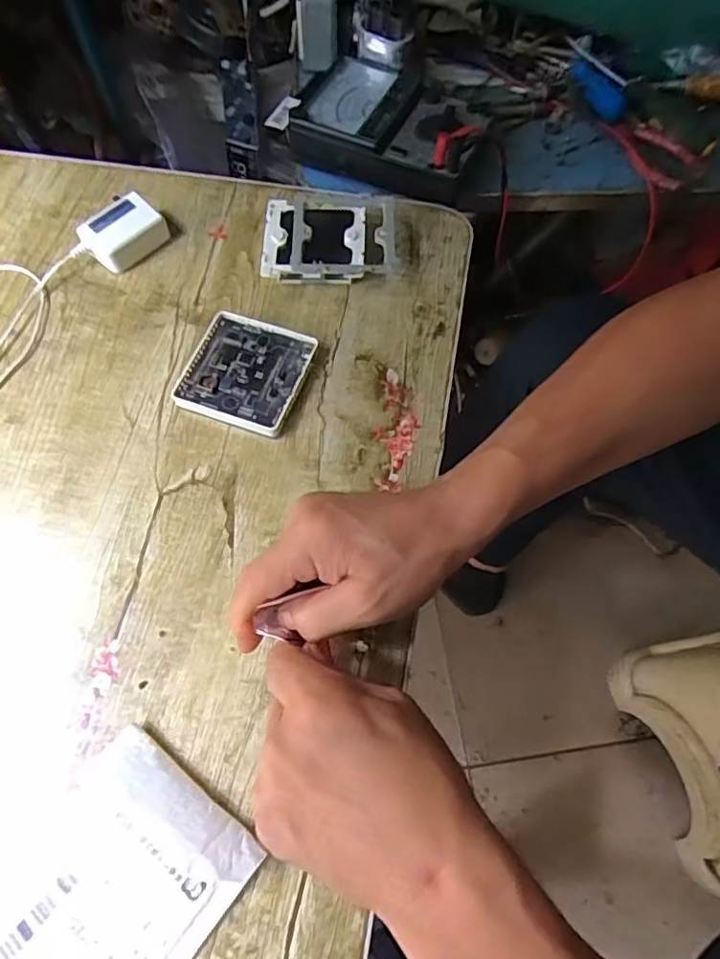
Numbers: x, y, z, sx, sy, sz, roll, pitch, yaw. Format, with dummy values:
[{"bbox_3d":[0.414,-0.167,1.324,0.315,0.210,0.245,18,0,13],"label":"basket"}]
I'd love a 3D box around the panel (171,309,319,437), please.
[{"bbox_3d":[-0.088,-0.083,0.446,0.088,0.014,0.088,18,68,9],"label":"panel"}]

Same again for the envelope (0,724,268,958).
[{"bbox_3d":[-0.143,0.230,0.303,0.107,0.030,0.160,35,72,15],"label":"envelope"}]

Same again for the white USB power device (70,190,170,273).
[{"bbox_3d":[-0.205,-0.208,0.495,0.047,0.028,0.070,42,74,17],"label":"white USB power device"}]

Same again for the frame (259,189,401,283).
[{"bbox_3d":[-0.024,-0.198,0.486,0.108,0.034,0.086,3,67,3],"label":"frame"}]

